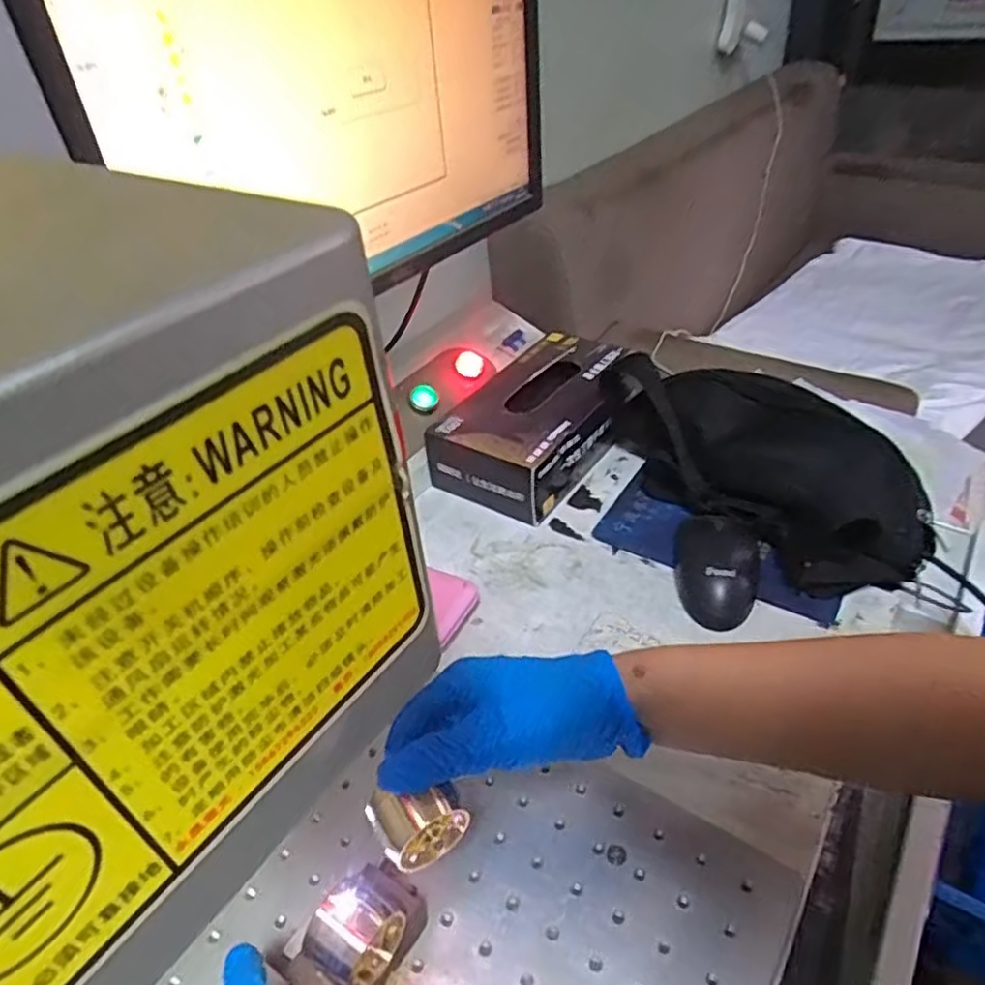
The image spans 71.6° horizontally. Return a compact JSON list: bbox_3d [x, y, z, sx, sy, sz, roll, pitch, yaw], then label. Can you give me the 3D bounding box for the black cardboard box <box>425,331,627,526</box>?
[{"bbox_3d":[0.046,-0.076,0.677,0.133,0.080,0.216,20,45,27],"label":"black cardboard box"}]

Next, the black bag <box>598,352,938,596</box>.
[{"bbox_3d":[0.231,-0.029,0.585,0.131,0.099,0.274,-26,44,-25],"label":"black bag"}]

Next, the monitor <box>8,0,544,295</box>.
[{"bbox_3d":[-0.097,-0.277,0.465,0.047,0.252,0.406,23,47,31],"label":"monitor"}]

